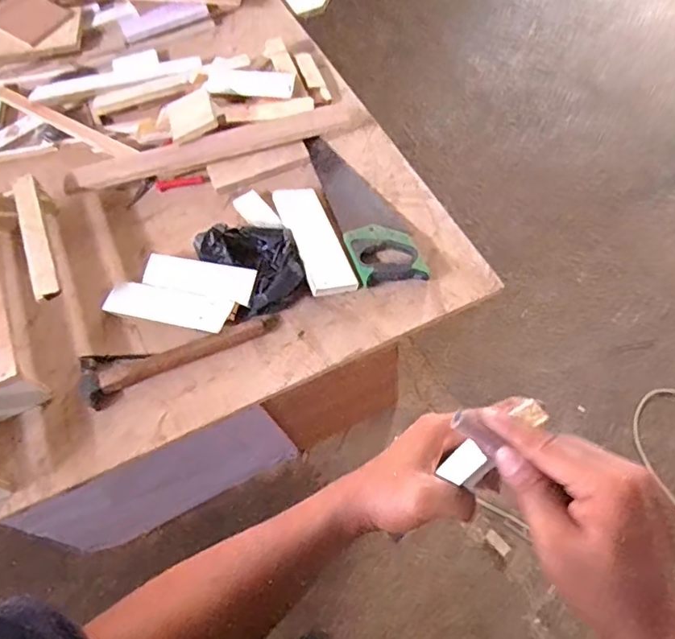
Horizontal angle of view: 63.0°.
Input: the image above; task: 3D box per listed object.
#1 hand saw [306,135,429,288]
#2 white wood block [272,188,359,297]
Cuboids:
[{"bbox_3d":[0.049,-0.219,1.057,0.124,0.037,0.396,-18,58,-3],"label":"hand saw"},{"bbox_3d":[-0.048,-0.155,1.015,0.083,0.025,0.268,-13,57,-18],"label":"white wood block"}]

